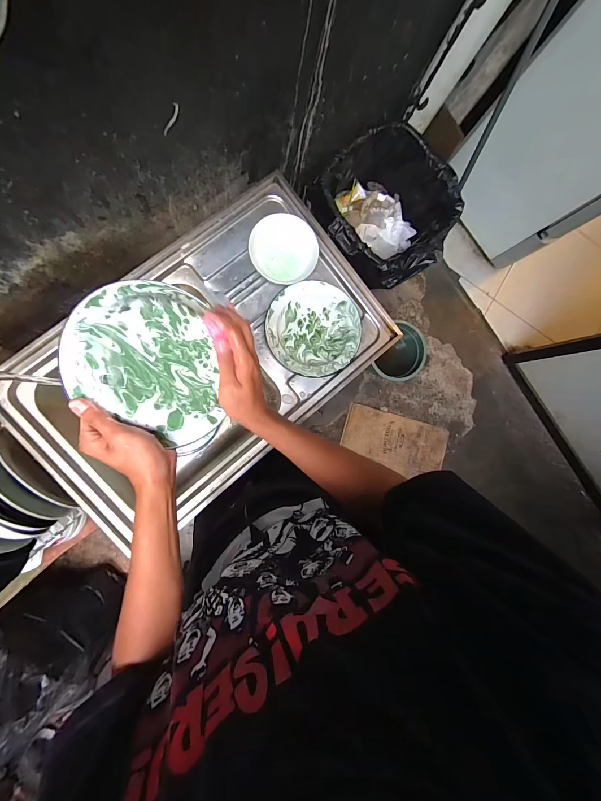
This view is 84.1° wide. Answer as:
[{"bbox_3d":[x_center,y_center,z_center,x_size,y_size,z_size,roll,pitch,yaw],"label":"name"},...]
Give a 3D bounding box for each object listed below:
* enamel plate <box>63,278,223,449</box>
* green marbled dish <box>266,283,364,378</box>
[{"bbox_3d":[-0.187,-0.046,0.407,0.165,0.031,0.205,-8,90,-38],"label":"enamel plate"},{"bbox_3d":[0.029,-0.160,0.754,0.207,0.040,0.205,0,89,-10],"label":"green marbled dish"}]

